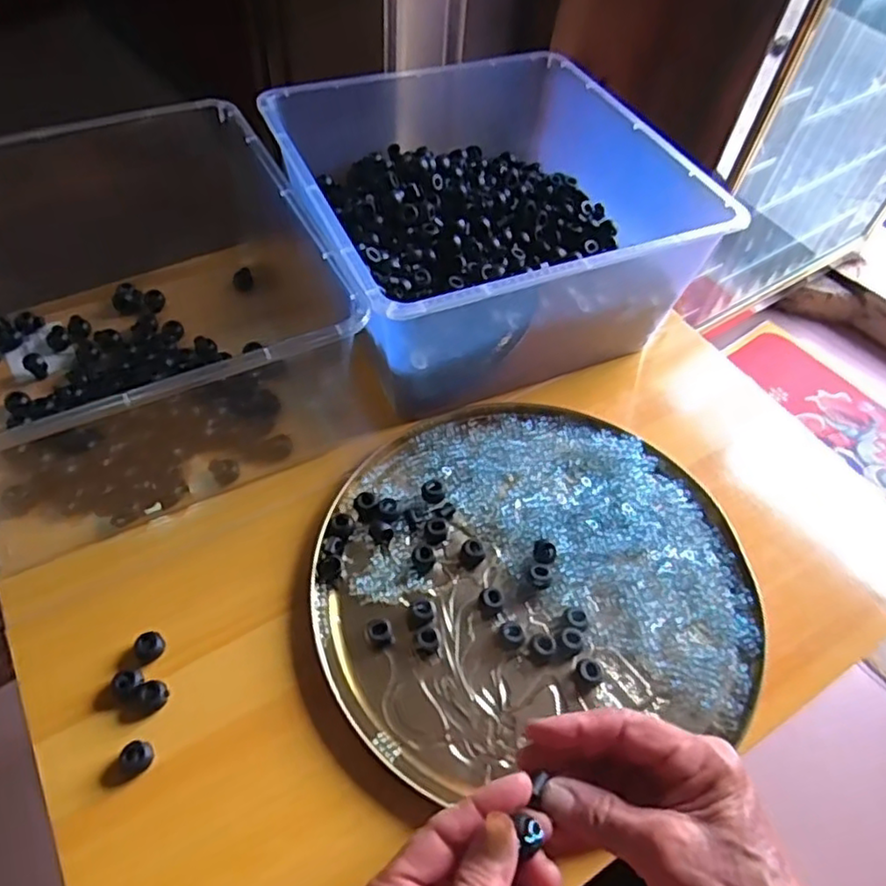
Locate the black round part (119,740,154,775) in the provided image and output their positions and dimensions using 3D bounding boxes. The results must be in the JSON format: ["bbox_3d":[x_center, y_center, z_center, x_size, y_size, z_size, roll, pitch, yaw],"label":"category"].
[{"bbox_3d":[-0.173,0.177,0.367,0.017,0.010,0.016,2,53,-3],"label":"black round part"}]

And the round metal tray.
[{"bbox_3d":[0.059,0.081,0.456,0.287,0.026,0.252,-8,55,-11],"label":"round metal tray"}]

